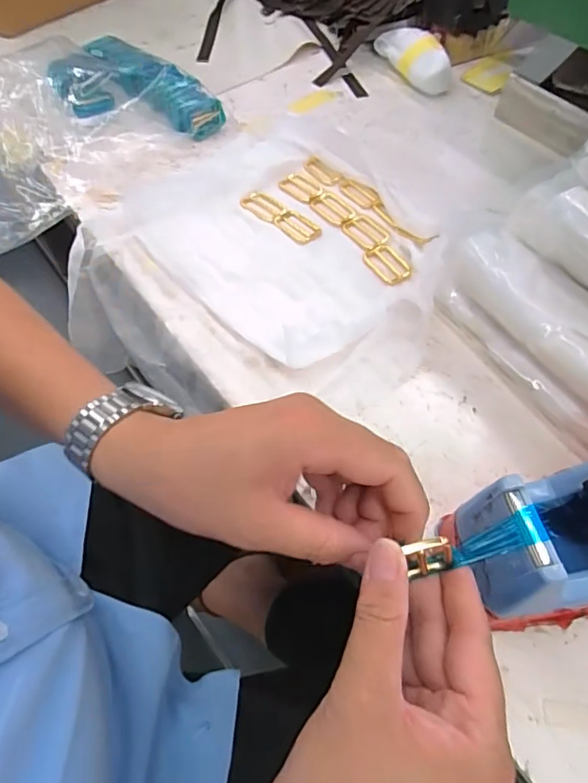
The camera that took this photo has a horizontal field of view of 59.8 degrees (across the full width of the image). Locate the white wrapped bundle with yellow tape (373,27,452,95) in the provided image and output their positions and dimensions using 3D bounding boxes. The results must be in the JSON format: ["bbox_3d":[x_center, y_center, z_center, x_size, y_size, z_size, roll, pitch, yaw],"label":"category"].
[{"bbox_3d":[0.150,-0.417,0.641,0.057,0.033,0.112,-18,61,-11],"label":"white wrapped bundle with yellow tape"}]

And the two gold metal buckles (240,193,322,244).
[{"bbox_3d":[-0.012,-0.176,0.509,0.088,0.005,0.038,38,66,20],"label":"two gold metal buckles"}]

